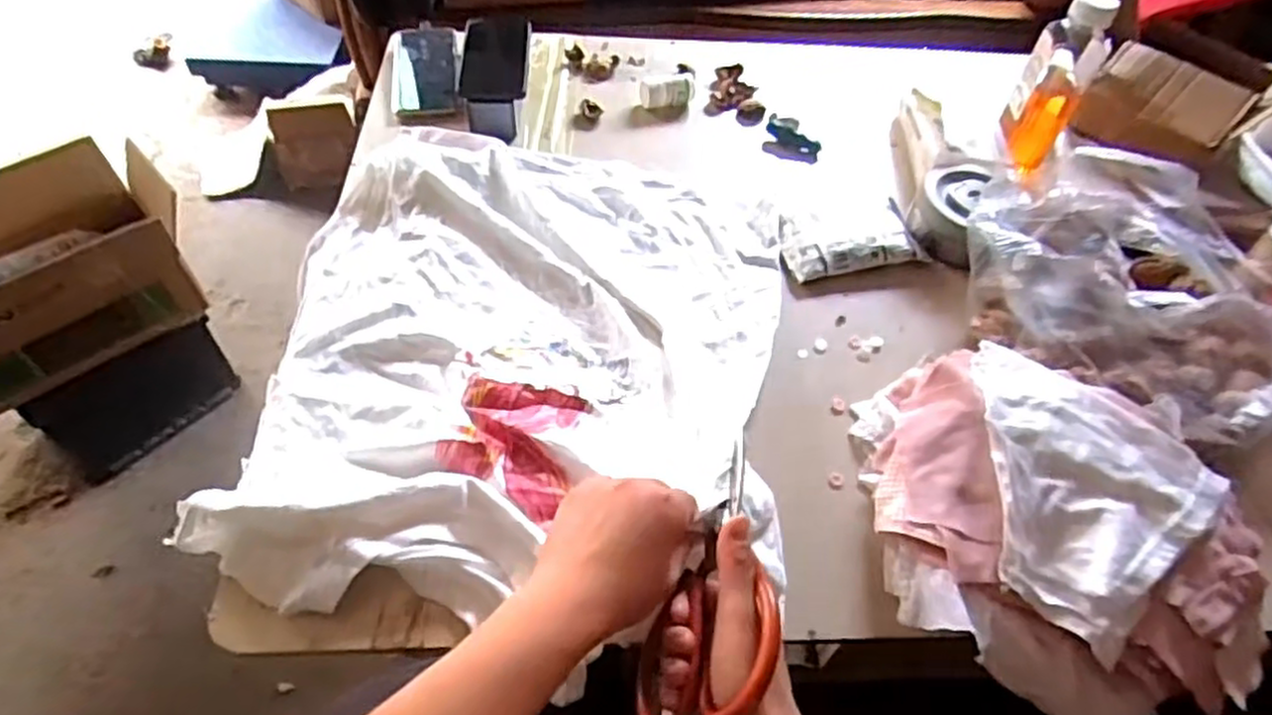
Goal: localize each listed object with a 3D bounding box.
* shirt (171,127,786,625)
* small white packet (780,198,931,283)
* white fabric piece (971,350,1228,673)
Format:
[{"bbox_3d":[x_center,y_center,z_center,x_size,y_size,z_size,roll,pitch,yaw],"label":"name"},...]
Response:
[{"bbox_3d":[-0.087,-0.035,0.626,0.419,0.071,0.468,4,52,-1],"label":"shirt"},{"bbox_3d":[0.211,-0.121,0.752,0.142,0.021,0.088,-12,54,-13],"label":"small white packet"},{"bbox_3d":[0.303,0.086,0.545,0.174,0.043,0.188,-37,63,-27],"label":"white fabric piece"}]

